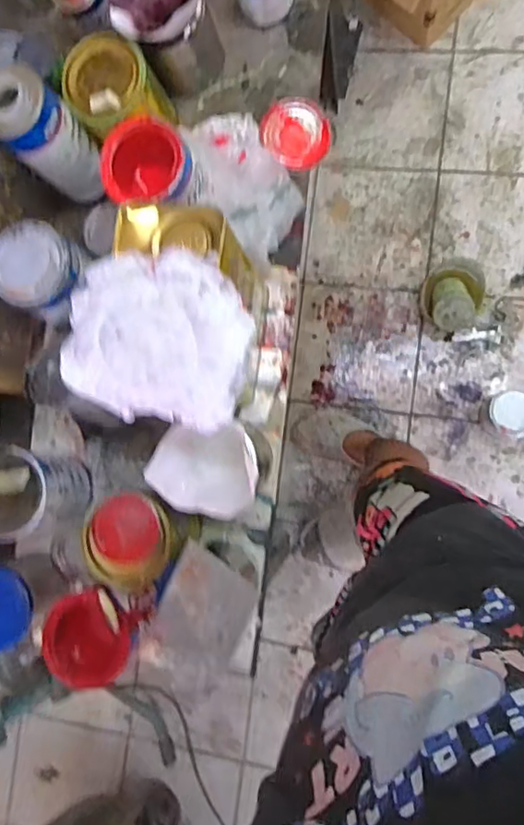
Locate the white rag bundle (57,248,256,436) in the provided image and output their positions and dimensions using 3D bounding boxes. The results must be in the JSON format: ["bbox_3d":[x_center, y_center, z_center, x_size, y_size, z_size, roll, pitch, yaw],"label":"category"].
[{"bbox_3d":[-0.092,-0.068,0.520,0.165,0.047,0.146,10,89,8],"label":"white rag bundle"}]

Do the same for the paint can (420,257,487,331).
[{"bbox_3d":[0.446,-0.272,1.341,0.144,0.143,0.171,32,92,9],"label":"paint can"}]

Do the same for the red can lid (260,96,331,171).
[{"bbox_3d":[0.045,-0.368,0.762,0.091,0.018,0.083,-1,108,-2],"label":"red can lid"}]

